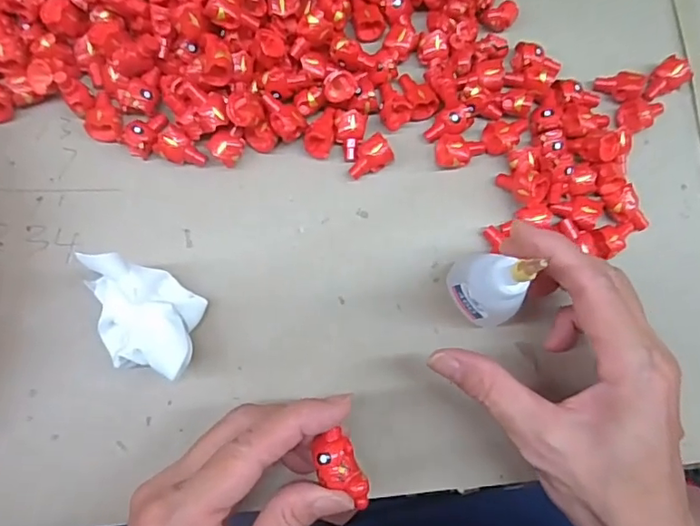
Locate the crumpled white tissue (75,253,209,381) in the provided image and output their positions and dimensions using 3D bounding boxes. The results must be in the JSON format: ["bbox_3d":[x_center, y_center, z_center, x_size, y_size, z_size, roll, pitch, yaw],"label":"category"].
[{"bbox_3d":[-0.097,0.024,0.253,0.054,0.041,0.043,18,80,0],"label":"crumpled white tissue"}]

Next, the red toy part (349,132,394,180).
[{"bbox_3d":[0.011,-0.055,0.286,0.026,0.010,0.016,-38,85,-8],"label":"red toy part"}]

